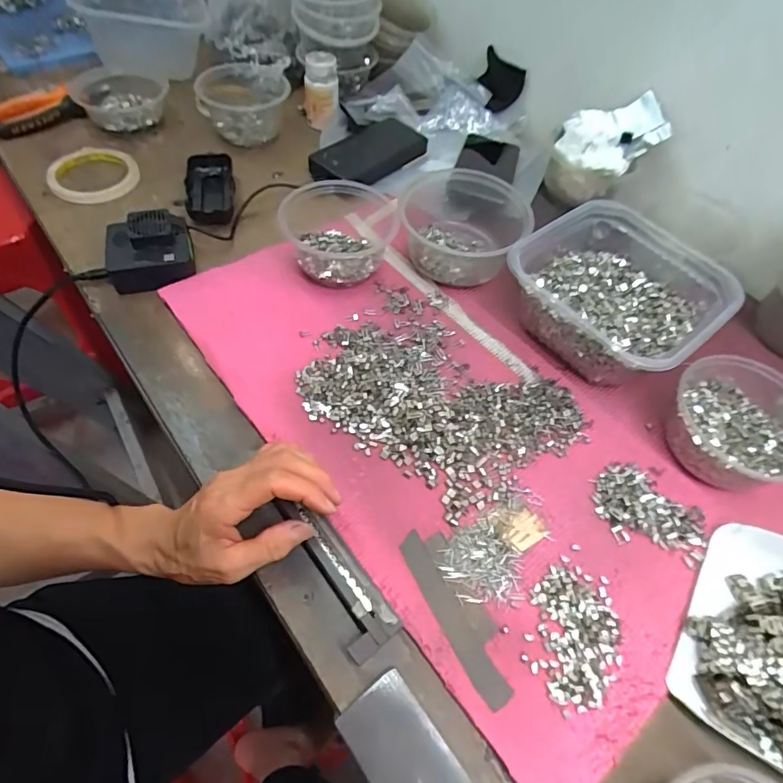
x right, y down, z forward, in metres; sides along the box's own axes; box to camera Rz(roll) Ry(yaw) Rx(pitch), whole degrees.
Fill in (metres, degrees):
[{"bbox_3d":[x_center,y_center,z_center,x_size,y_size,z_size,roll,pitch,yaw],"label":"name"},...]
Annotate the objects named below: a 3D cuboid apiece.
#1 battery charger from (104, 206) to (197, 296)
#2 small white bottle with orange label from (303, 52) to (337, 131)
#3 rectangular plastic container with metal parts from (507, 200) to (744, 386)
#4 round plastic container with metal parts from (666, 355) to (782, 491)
[{"bbox_3d":[-0.247,-0.141,0.507,0.080,0.045,0.074,-11,59,-11],"label":"battery charger"},{"bbox_3d":[-0.097,-0.407,0.675,0.050,0.076,0.046,-7,57,-11],"label":"small white bottle with orange label"},{"bbox_3d":[0.224,-0.100,0.481,0.181,0.069,0.176,-35,67,-23],"label":"rectangular plastic container with metal parts"},{"bbox_3d":[0.298,0.026,0.422,0.115,0.044,0.119,3,56,-4],"label":"round plastic container with metal parts"}]

